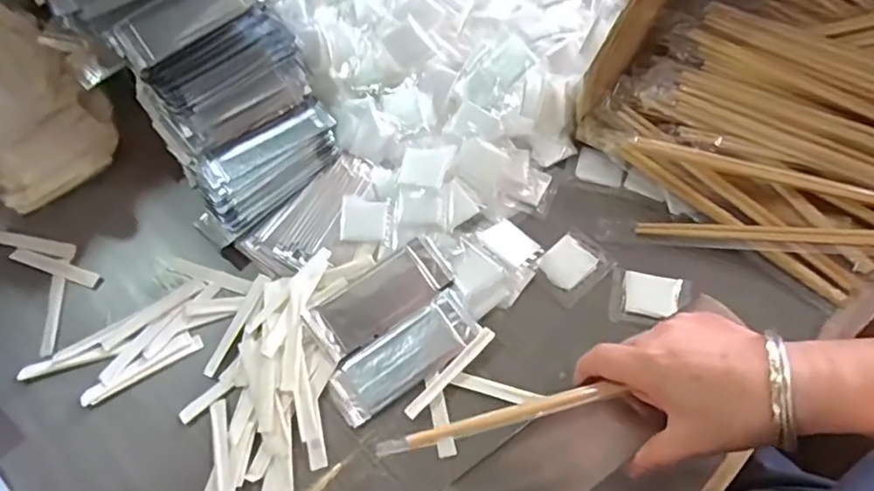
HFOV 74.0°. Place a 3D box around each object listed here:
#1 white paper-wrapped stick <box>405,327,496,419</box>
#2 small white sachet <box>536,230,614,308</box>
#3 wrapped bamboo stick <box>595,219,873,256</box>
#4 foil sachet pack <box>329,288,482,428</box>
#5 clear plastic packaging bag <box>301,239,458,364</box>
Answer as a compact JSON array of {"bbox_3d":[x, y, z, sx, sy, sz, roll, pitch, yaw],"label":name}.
[{"bbox_3d":[0.011,0.099,0.456,0.091,0.008,0.011,-41,68,-19],"label":"white paper-wrapped stick"},{"bbox_3d":[0.116,0.018,0.498,0.056,0.011,0.047,-39,67,-18],"label":"small white sachet"},{"bbox_3d":[0.281,-0.007,0.482,0.282,0.010,0.022,4,89,15],"label":"wrapped bamboo stick"},{"bbox_3d":[-0.026,0.086,0.463,0.122,0.009,0.050,-31,65,-15],"label":"foil sachet pack"},{"bbox_3d":[-0.046,0.043,0.481,0.120,0.006,0.049,-33,85,-12],"label":"clear plastic packaging bag"}]

